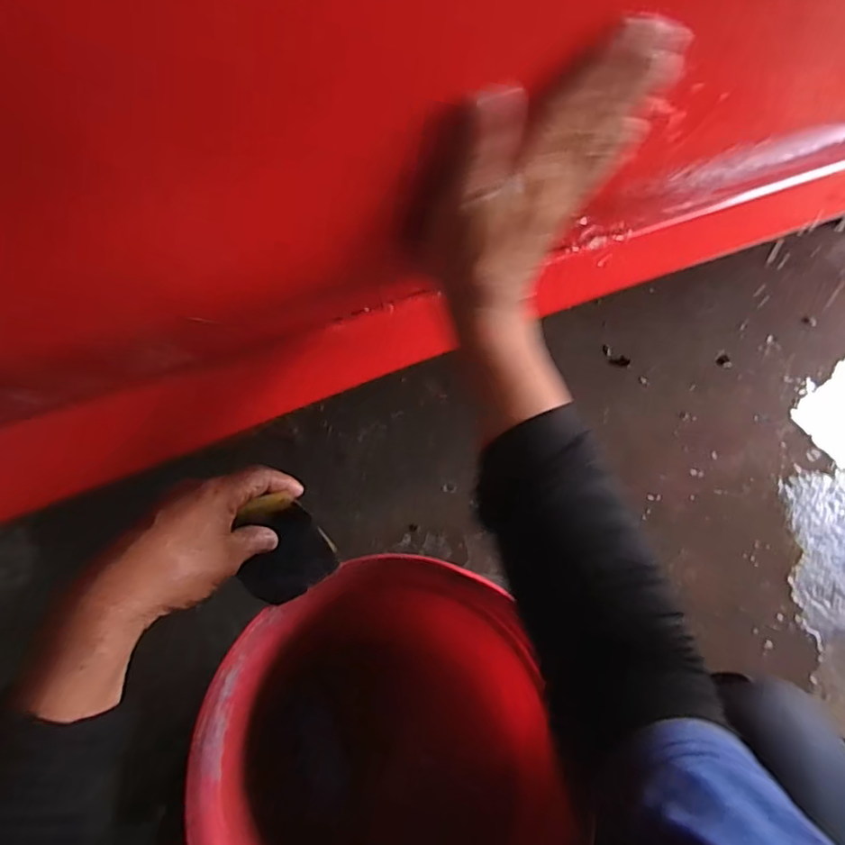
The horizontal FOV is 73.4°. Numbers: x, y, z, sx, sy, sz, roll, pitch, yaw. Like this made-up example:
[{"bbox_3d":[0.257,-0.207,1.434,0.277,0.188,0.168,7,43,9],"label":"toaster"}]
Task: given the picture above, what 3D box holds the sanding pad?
[{"bbox_3d":[-0.110,0.097,0.432,0.068,0.099,0.016,-41,39,-18],"label":"sanding pad"}]

